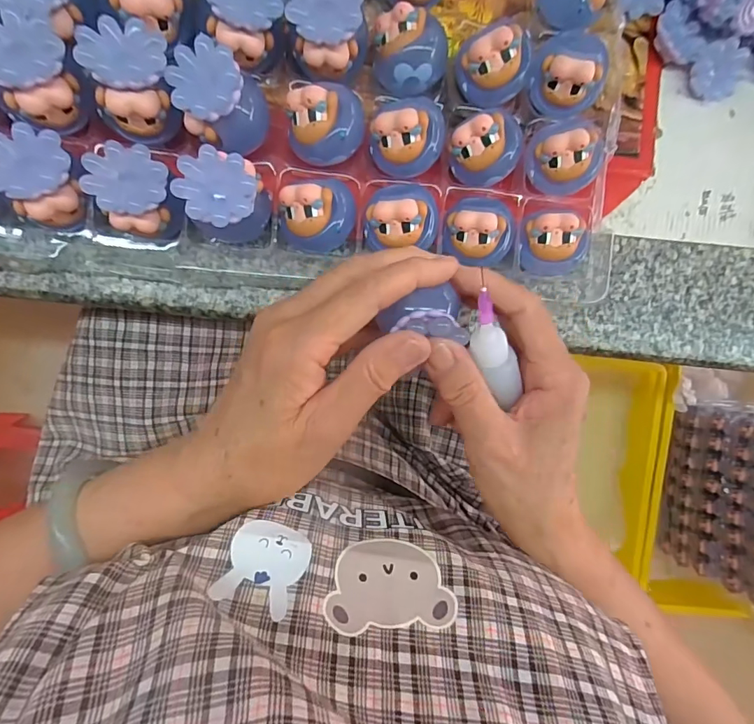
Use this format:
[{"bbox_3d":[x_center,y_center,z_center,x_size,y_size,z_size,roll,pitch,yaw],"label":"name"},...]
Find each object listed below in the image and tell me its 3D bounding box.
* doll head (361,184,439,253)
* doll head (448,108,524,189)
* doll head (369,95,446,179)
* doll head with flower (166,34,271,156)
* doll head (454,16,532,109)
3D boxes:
[{"bbox_3d":[0.015,-0.080,0.244,0.042,0.025,0.034,-3,93,-8],"label":"doll head"},{"bbox_3d":[0.061,-0.119,0.253,0.035,0.026,0.034,-1,94,-8],"label":"doll head"},{"bbox_3d":[0.020,-0.122,0.244,0.041,0.032,0.034,-29,97,-5],"label":"doll head"},{"bbox_3d":[-0.079,-0.129,0.223,0.043,0.034,0.038,27,90,-9],"label":"doll head with flower"},{"bbox_3d":[0.065,-0.161,0.245,0.036,0.028,0.030,-15,96,-6],"label":"doll head"}]

